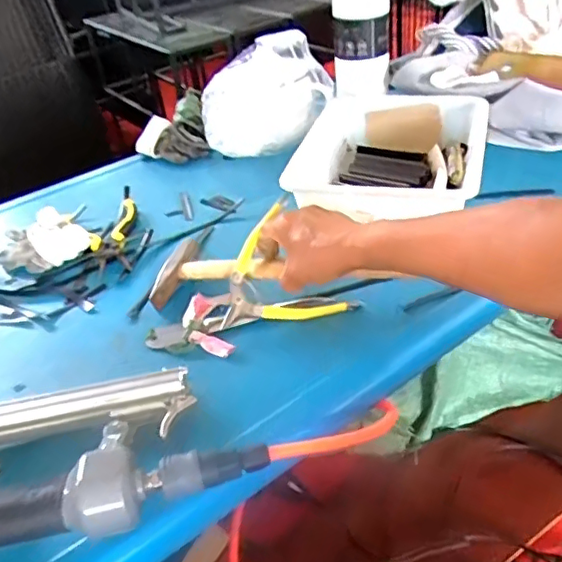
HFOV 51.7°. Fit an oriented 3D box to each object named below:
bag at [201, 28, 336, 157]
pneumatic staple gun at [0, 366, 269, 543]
[{"bbox_3d":[-0.019,-0.278,0.864,0.187,0.129,0.160,-2,36,8],"label":"bag"},{"bbox_3d":[-0.167,0.119,0.411,0.263,0.062,0.149,-18,37,-13],"label":"pneumatic staple gun"}]

